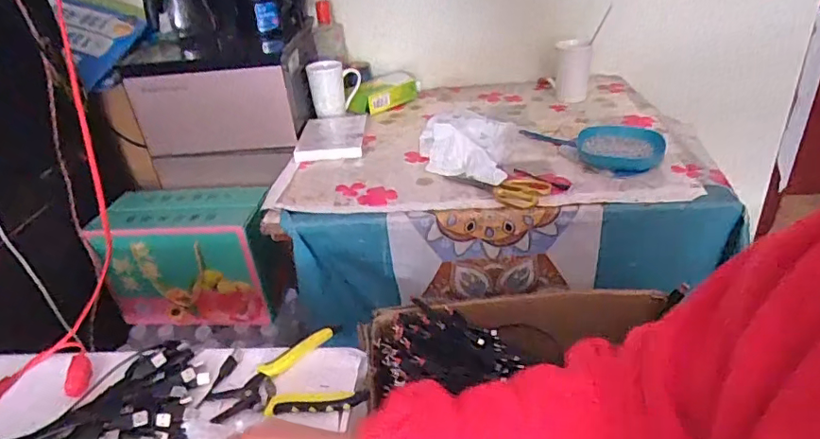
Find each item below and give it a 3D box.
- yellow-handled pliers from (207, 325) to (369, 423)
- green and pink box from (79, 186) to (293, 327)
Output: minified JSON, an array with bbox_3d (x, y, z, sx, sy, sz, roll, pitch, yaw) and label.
[{"bbox_3d":[-0.131,0.172,0.551,0.146,0.011,0.114,-18,34,-20],"label":"yellow-handled pliers"},{"bbox_3d":[-0.430,0.078,1.094,0.323,0.237,0.155,-1,32,6],"label":"green and pink box"}]

